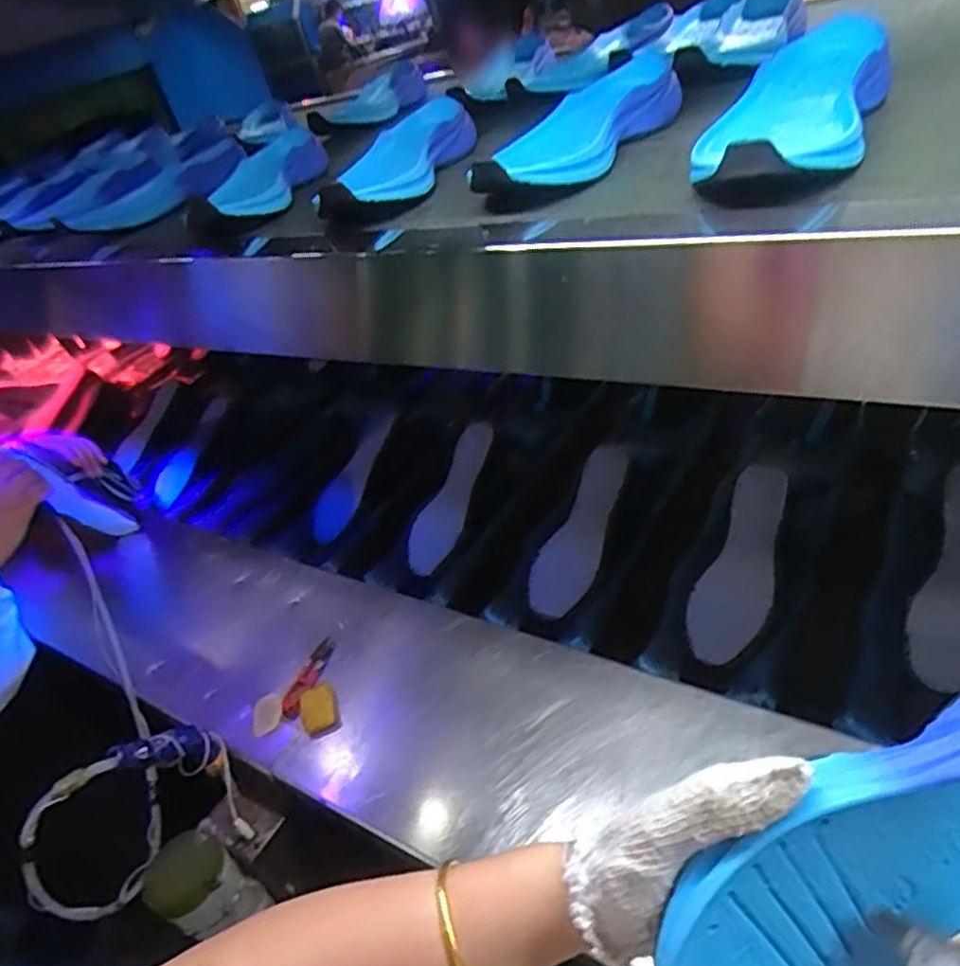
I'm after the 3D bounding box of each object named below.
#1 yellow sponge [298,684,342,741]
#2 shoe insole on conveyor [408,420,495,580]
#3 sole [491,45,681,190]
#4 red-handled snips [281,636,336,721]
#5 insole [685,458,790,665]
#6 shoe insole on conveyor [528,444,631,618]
[{"bbox_3d":[-0.168,0.236,0.726,0.039,0.011,0.060,-16,33,-14],"label":"yellow sponge"},{"bbox_3d":[-0.038,0.019,0.954,0.071,0.016,0.220,17,77,33],"label":"shoe insole on conveyor"},{"bbox_3d":[0.082,-0.284,0.560,0.098,0.041,0.248,14,50,29],"label":"sole"},{"bbox_3d":[-0.189,0.213,0.768,0.026,0.009,0.099,8,48,23],"label":"red-handled snips"},{"bbox_3d":[0.278,0.084,0.737,0.073,0.013,0.217,15,74,30],"label":"insole"},{"bbox_3d":[0.122,0.057,0.839,0.072,0.017,0.217,19,78,35],"label":"shoe insole on conveyor"}]

